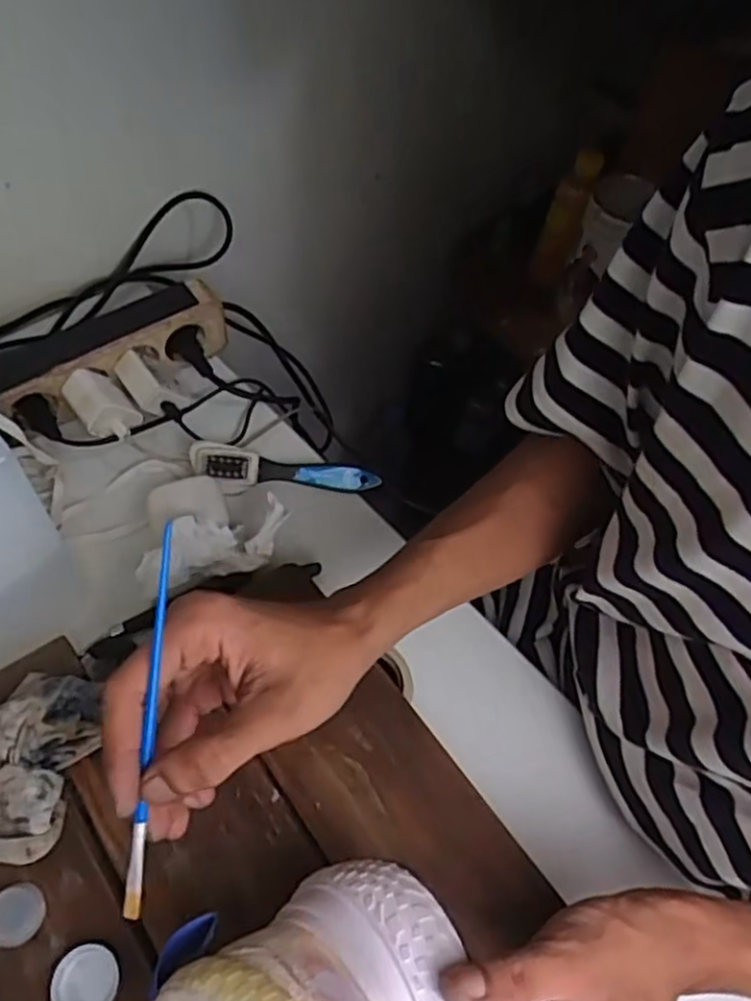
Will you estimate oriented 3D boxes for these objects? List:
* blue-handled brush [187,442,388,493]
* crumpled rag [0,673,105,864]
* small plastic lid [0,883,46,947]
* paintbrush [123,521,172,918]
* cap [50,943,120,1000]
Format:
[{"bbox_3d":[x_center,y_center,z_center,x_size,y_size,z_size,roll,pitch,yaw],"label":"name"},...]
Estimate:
[{"bbox_3d":[-0.069,-0.023,0.552,0.144,0.030,0.028,4,56,-1],"label":"blue-handled brush"},{"bbox_3d":[-0.184,0.138,0.380,0.056,0.040,0.091,8,56,2],"label":"crumpled rag"},{"bbox_3d":[-0.179,0.206,0.355,0.025,0.007,0.026,2,56,-2],"label":"small plastic lid"},{"bbox_3d":[-0.095,0.100,0.299,0.007,0.009,0.149,5,90,0],"label":"paintbrush"},{"bbox_3d":[-0.138,0.230,0.341,0.030,0.010,0.030,2,56,-2],"label":"cap"}]

